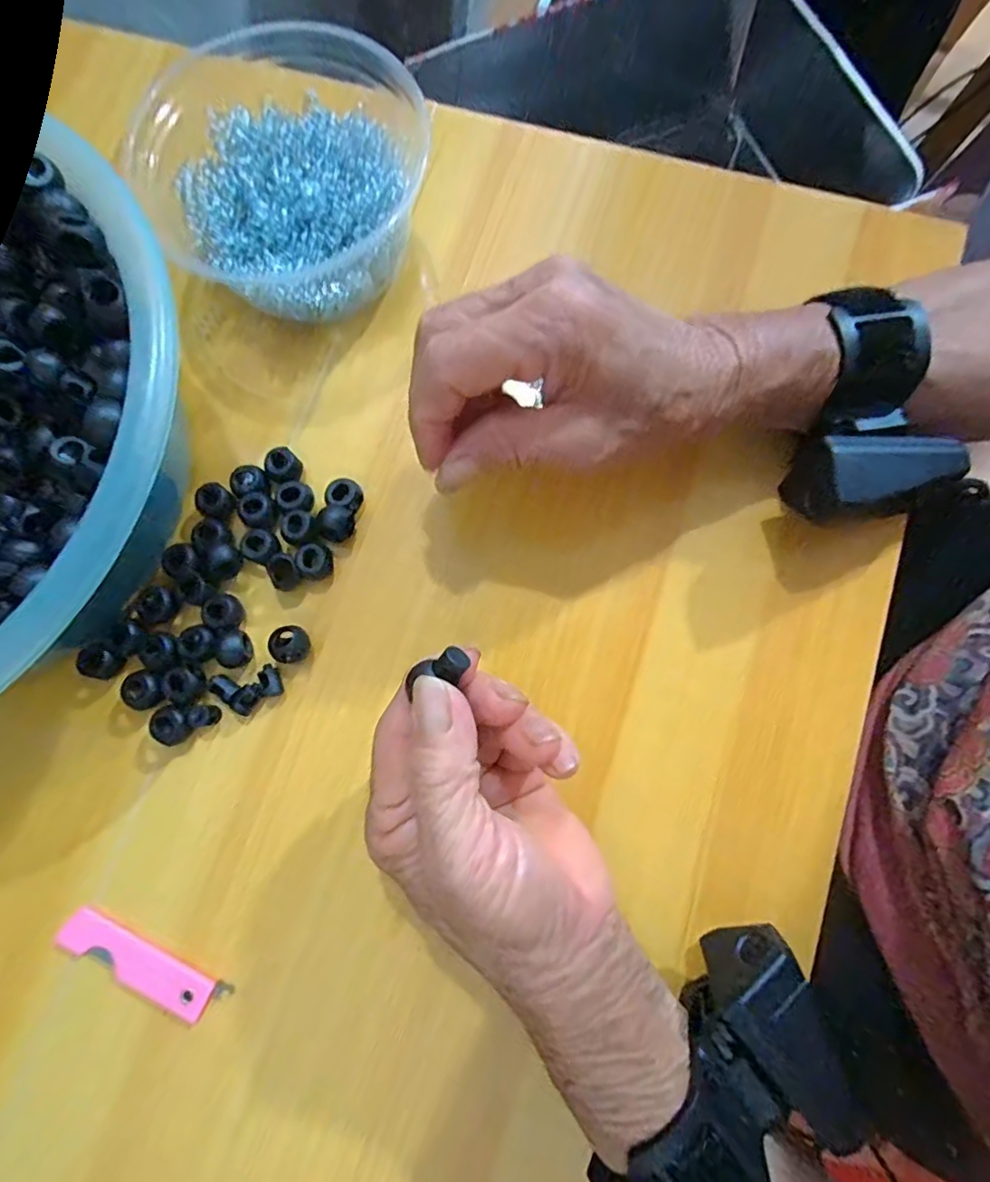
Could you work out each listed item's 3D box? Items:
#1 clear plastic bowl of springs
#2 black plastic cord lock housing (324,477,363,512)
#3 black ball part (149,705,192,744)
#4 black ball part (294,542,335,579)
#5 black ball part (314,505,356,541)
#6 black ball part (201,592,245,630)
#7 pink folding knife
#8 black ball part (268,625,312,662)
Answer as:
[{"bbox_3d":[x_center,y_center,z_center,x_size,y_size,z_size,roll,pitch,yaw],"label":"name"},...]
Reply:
[{"bbox_3d":[-0.098,-0.201,0.277,0.131,0.056,0.126,34,82,7],"label":"clear plastic bowl of springs"},{"bbox_3d":[-0.073,-0.046,0.266,0.016,0.011,0.015,0,79,1],"label":"black plastic cord lock housing"},{"bbox_3d":[-0.145,0.060,0.249,0.014,0.015,0.016,-14,80,-1],"label":"black ball part"},{"bbox_3d":[-0.085,-0.013,0.262,0.014,0.017,0.015,0,79,1],"label":"black ball part"},{"bbox_3d":[-0.076,-0.031,0.264,0.016,0.014,0.016,0,79,1],"label":"black ball part"},{"bbox_3d":[-0.127,0.010,0.260,0.020,0.011,0.017,13,80,4],"label":"black ball part"},{"bbox_3d":[-0.151,0.160,0.235,0.076,0.005,0.017,25,81,6],"label":"pink folding knife"},{"bbox_3d":[-0.094,0.025,0.254,0.015,0.016,0.017,8,80,3],"label":"black ball part"}]

